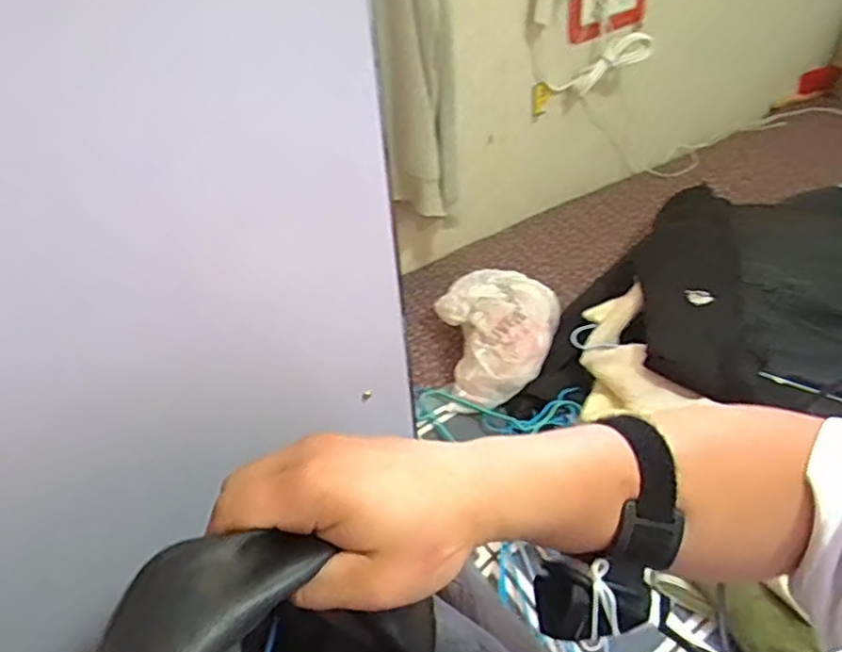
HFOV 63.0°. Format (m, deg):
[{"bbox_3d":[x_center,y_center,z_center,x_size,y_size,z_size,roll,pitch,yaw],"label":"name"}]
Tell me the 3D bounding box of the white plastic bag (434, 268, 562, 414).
[{"bbox_3d":[0.151,0.010,1.350,0.237,0.154,0.263,1,42,5],"label":"white plastic bag"}]

